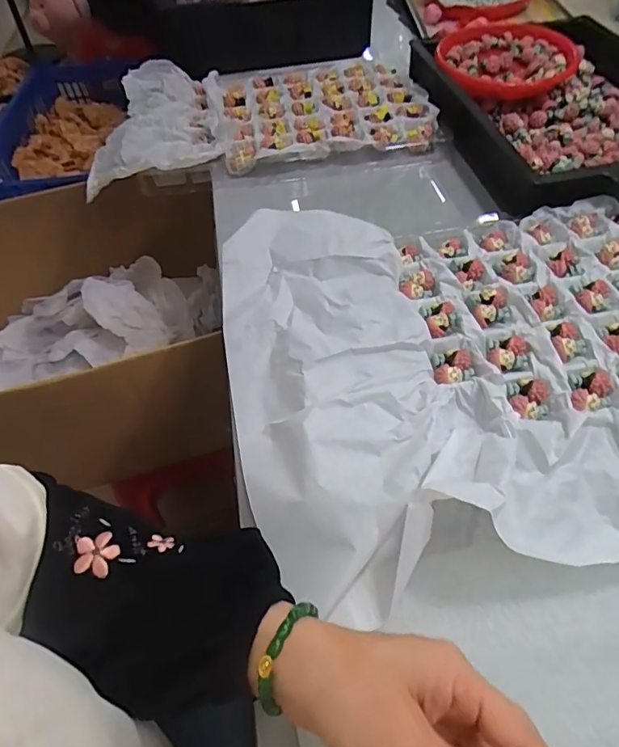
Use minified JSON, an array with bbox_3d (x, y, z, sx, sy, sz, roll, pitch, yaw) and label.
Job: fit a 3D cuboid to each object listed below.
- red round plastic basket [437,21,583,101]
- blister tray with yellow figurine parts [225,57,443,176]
[{"bbox_3d":[0.277,-0.440,0.671,0.178,0.042,0.209,21,57,15],"label":"red round plastic basket"},{"bbox_3d":[0.017,-0.379,0.675,0.270,0.031,0.257,-8,53,-2],"label":"blister tray with yellow figurine parts"}]

